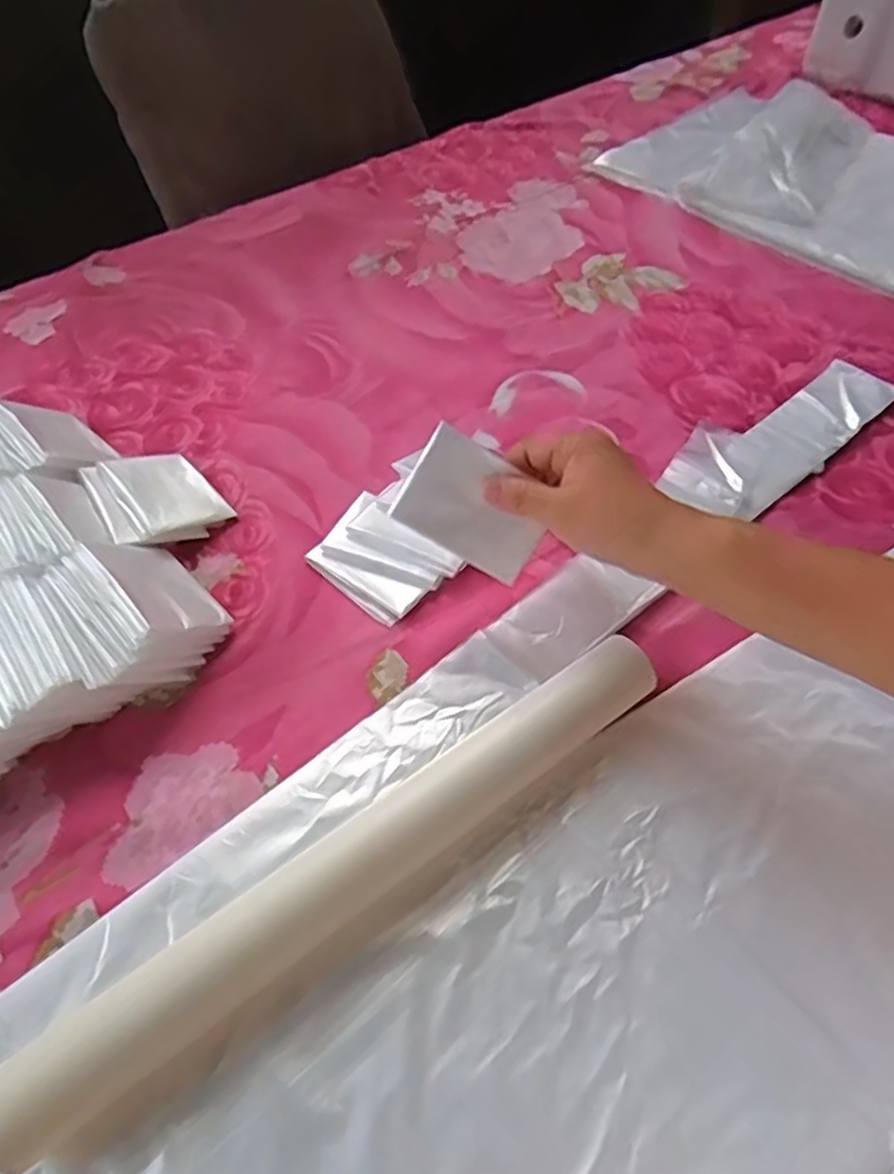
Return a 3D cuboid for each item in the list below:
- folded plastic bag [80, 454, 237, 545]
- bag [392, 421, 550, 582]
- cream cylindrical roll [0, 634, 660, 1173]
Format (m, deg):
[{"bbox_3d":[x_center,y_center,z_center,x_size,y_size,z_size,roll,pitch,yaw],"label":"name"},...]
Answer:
[{"bbox_3d":[-0.209,-0.062,0.503,0.079,0.020,0.081,-23,59,-35],"label":"folded plastic bag"},{"bbox_3d":[0.017,-0.047,0.408,0.084,0.062,0.005,31,18,-5],"label":"bag"},{"bbox_3d":[-0.035,0.128,0.347,0.356,0.041,0.041,-31,60,-21],"label":"cream cylindrical roll"}]

